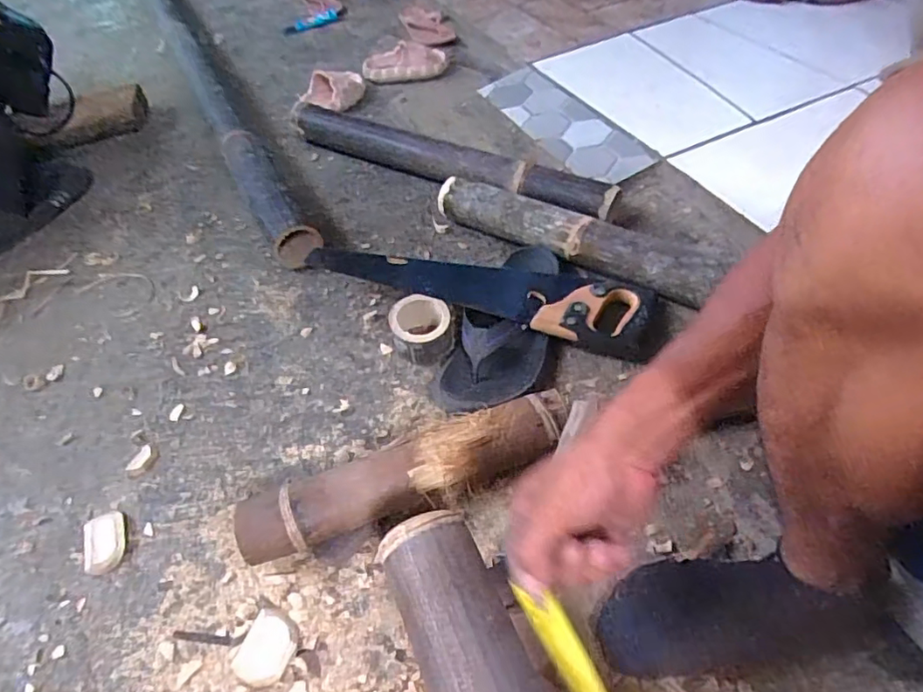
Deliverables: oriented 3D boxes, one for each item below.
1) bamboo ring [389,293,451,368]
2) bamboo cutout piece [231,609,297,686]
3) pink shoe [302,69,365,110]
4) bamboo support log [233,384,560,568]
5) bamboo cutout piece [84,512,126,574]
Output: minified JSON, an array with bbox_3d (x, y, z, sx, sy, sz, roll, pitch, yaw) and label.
[{"bbox_3d":[-0.050,-0.022,0.729,0.078,0.057,0.074,-2,51,3],"label":"bamboo ring"},{"bbox_3d":[-0.181,0.281,0.527,0.047,0.009,0.060,18,55,18],"label":"bamboo cutout piece"},{"bbox_3d":[-0.257,-0.512,1.139,0.134,0.059,0.051,-20,52,-12],"label":"pink shoe"},{"bbox_3d":[-0.050,0.137,0.594,0.351,0.071,0.074,-21,52,-12],"label":"bamboo support log"},{"bbox_3d":[-0.377,0.207,0.599,0.040,0.014,0.061,-20,52,-12],"label":"bamboo cutout piece"}]

